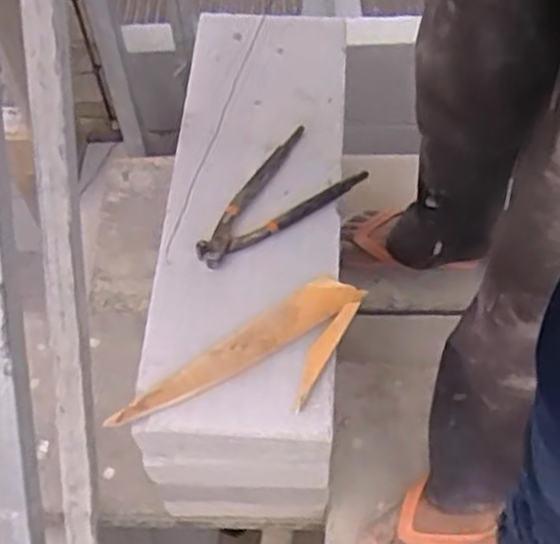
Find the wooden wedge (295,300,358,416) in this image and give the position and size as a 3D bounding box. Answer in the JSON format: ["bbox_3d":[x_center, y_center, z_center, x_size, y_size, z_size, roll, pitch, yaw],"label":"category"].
[{"bbox_3d":[0.043,0.078,0.797,0.019,0.010,0.130,24,60,17],"label":"wooden wedge"}]

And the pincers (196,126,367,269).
[{"bbox_3d":[-0.004,-0.077,0.897,0.107,0.015,0.213,32,63,21],"label":"pincers"}]

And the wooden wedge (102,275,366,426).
[{"bbox_3d":[-0.043,0.078,0.804,0.279,0.009,0.043,-29,60,-16],"label":"wooden wedge"}]

